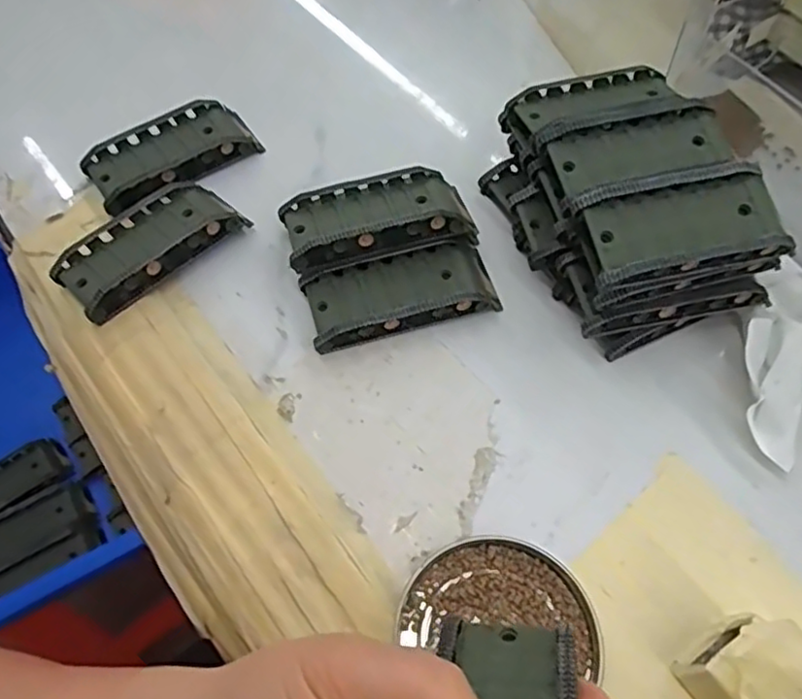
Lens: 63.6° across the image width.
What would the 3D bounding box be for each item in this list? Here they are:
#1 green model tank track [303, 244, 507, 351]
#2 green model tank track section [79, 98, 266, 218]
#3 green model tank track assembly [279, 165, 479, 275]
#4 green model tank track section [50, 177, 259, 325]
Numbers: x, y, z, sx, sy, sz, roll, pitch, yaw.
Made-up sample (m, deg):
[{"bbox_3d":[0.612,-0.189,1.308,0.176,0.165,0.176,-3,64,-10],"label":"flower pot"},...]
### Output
[{"bbox_3d":[0.001,-0.029,0.334,0.096,0.019,0.040,-15,61,-7],"label":"green model tank track"},{"bbox_3d":[-0.135,-0.116,0.383,0.095,0.016,0.053,-34,66,-17],"label":"green model tank track section"},{"bbox_3d":[-0.012,-0.070,0.348,0.098,0.033,0.049,-14,61,-7],"label":"green model tank track assembly"},{"bbox_3d":[-0.135,-0.057,0.348,0.047,0.023,0.095,41,69,21],"label":"green model tank track section"}]

